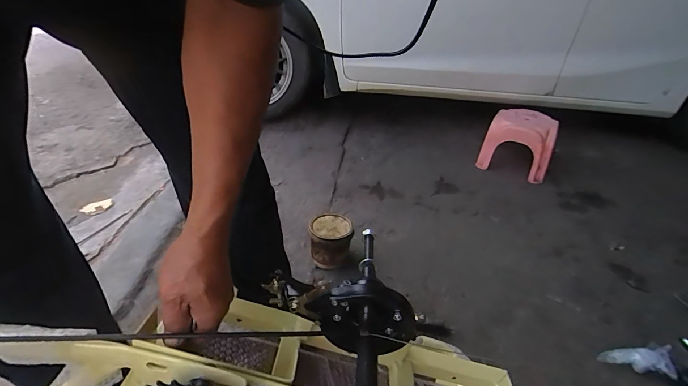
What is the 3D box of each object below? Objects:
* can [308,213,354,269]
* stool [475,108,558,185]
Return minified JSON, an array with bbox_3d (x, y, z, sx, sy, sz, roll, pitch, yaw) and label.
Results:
[{"bbox_3d":[-0.041,0.141,0.974,0.114,0.127,0.113,4,32,-3],"label":"can"},{"bbox_3d":[0.817,-0.235,1.638,0.286,0.263,0.321,16,33,20],"label":"stool"}]

